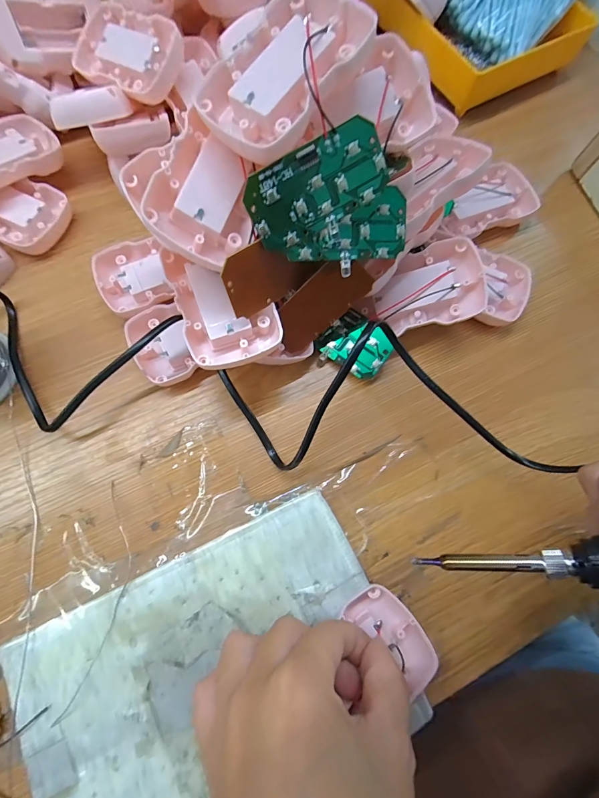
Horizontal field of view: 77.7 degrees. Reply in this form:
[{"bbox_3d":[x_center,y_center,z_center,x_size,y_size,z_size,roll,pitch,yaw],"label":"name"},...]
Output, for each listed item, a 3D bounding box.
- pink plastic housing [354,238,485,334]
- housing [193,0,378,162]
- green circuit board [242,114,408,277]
[{"bbox_3d":[0.084,-0.075,0.262,0.080,0.018,0.052,-13,90,15],"label":"pink plastic housing"},{"bbox_3d":[-0.007,-0.160,0.180,0.055,0.019,0.086,37,89,2],"label":"housing"},{"bbox_3d":[0.018,-0.098,0.197,0.079,0.067,0.007,-30,34,-1],"label":"green circuit board"}]

